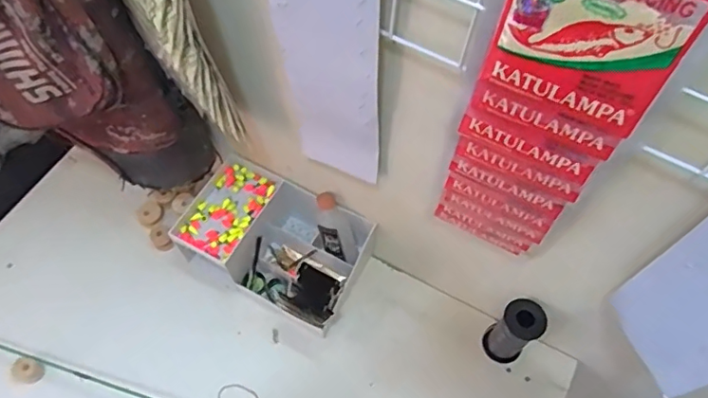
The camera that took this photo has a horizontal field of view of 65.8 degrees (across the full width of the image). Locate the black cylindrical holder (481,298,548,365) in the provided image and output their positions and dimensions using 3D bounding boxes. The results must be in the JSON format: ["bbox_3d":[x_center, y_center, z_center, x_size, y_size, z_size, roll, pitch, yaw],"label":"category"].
[{"bbox_3d":[0.198,0.167,0.681,0.048,0.114,0.051,-37,68,-19],"label":"black cylindrical holder"}]

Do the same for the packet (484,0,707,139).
[{"bbox_3d":[0.132,-0.088,0.314,0.096,0.093,0.017,25,64,12],"label":"packet"}]

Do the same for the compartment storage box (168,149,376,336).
[{"bbox_3d":[-0.107,0.061,0.748,0.235,0.098,0.149,27,64,13],"label":"compartment storage box"}]

